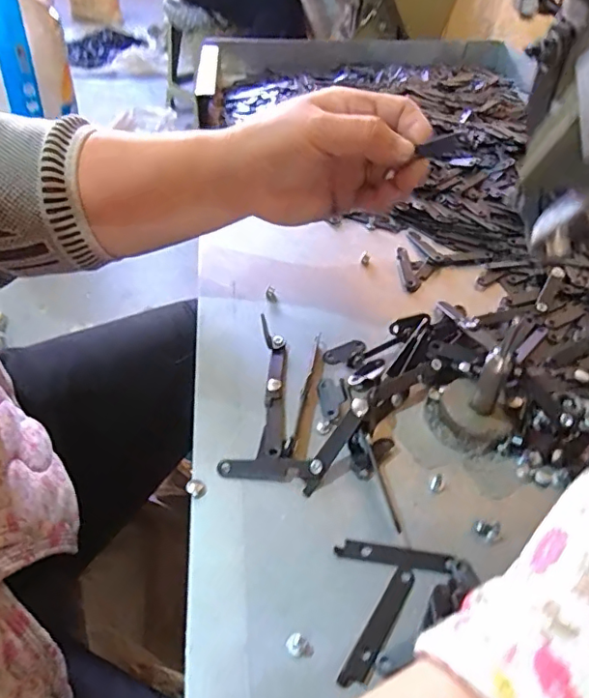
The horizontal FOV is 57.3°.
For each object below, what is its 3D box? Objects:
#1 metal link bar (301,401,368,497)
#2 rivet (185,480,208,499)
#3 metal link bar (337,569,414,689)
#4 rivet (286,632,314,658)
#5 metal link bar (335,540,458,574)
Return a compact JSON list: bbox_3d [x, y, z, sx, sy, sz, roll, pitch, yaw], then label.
[{"bbox_3d":[0.020,0.048,0.267,0.007,0.006,0.054,27,71,28],"label":"metal link bar"},{"bbox_3d":[-0.047,0.067,0.259,0.010,0.004,0.008,31,50,26],"label":"rivet"},{"bbox_3d":[0.034,0.111,0.216,0.009,0.004,0.052,26,48,22],"label":"metal link bar"},{"bbox_3d":[0.002,0.115,0.209,0.011,0.004,0.008,36,52,29],"label":"rivet"},{"bbox_3d":[0.044,0.090,0.237,0.051,0.004,0.009,8,43,5],"label":"metal link bar"}]

